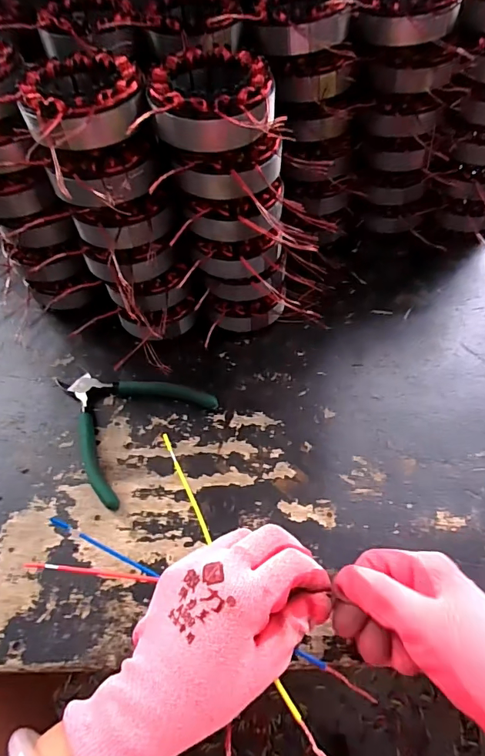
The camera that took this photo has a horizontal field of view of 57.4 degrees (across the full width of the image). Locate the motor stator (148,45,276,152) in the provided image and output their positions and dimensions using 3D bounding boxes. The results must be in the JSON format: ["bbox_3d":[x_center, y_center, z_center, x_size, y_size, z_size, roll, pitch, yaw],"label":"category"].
[{"bbox_3d":[-0.022,-0.192,0.312,0.084,0.037,0.093,3,58,4],"label":"motor stator"}]

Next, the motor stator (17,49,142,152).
[{"bbox_3d":[-0.114,-0.195,0.315,0.083,0.032,0.083,-1,58,1],"label":"motor stator"}]

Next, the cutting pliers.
[{"bbox_3d":[-0.112,0.029,0.402,0.127,0.010,0.128,35,65,21],"label":"cutting pliers"}]

